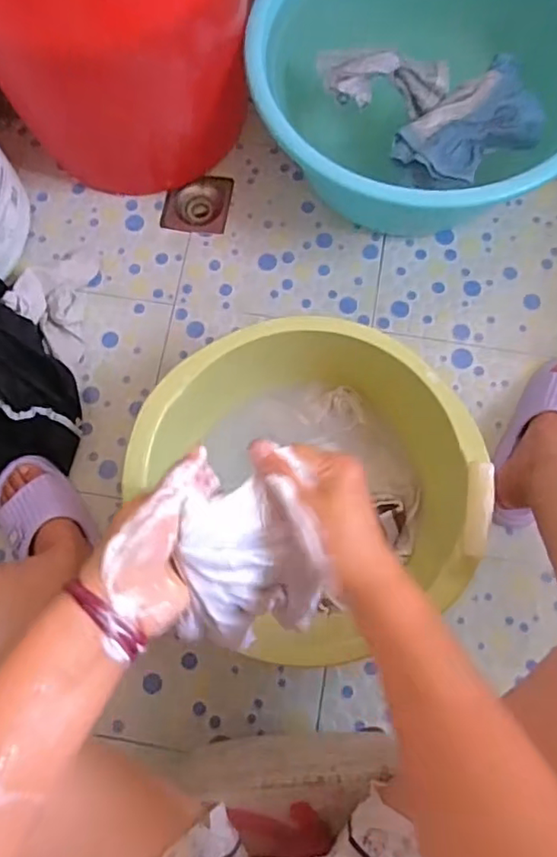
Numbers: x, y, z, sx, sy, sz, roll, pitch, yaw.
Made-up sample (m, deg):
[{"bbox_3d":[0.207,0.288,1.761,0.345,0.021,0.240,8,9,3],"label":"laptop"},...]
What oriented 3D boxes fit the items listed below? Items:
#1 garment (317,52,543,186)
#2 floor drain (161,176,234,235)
[{"bbox_3d":[0.201,-0.434,0.760,0.193,0.047,0.257,-40,79,-9],"label":"garment"},{"bbox_3d":[-0.127,-0.353,0.911,0.101,0.015,0.095,9,76,3],"label":"floor drain"}]

